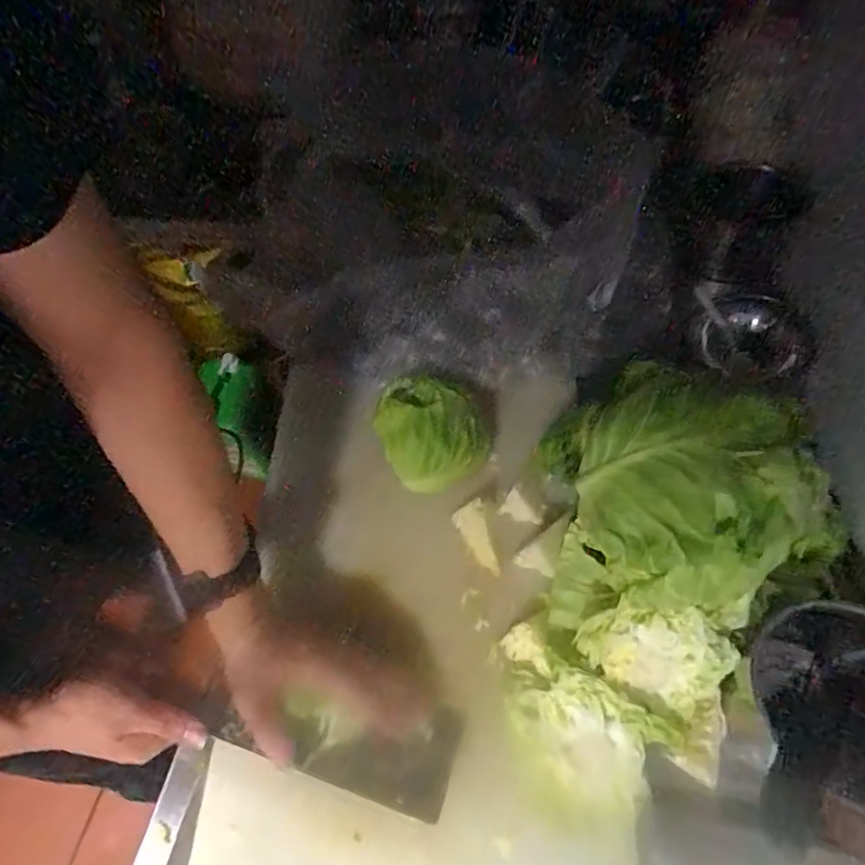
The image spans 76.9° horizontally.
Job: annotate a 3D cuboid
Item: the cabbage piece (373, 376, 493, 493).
[{"bbox_3d":[-0.002,-0.006,0.568,0.100,0.070,0.107,-28,60,-12],"label":"cabbage piece"}]

